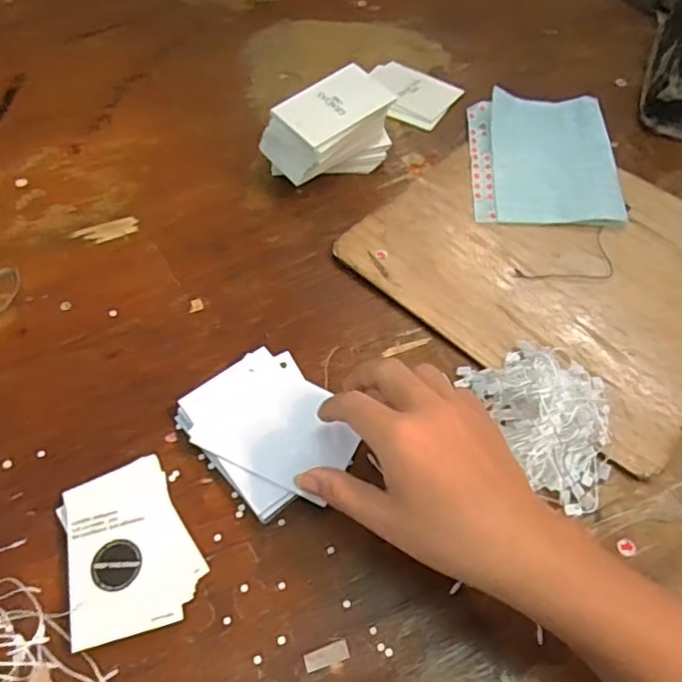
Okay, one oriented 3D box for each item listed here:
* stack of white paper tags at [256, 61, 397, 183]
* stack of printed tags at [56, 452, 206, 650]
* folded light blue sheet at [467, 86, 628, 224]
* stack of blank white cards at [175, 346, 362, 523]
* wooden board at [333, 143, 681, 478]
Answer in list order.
[{"bbox_3d":[-0.009,-0.181,0.530,0.107,0.064,0.068,-34,63,-18],"label":"stack of white paper tags"},{"bbox_3d":[-0.129,0.123,0.367,0.074,0.013,0.103,-17,59,-10],"label":"stack of printed tags"},{"bbox_3d":[0.182,-0.167,0.541,0.125,0.014,0.150,3,58,3],"label":"folded light blue sheet"},{"bbox_3d":[-0.048,0.056,0.403,0.087,0.012,0.108,-37,64,-20],"label":"stack of blank white cards"},{"bbox_3d":[0.173,-0.065,0.481,0.282,0.009,0.233,39,66,22],"label":"wooden board"}]

